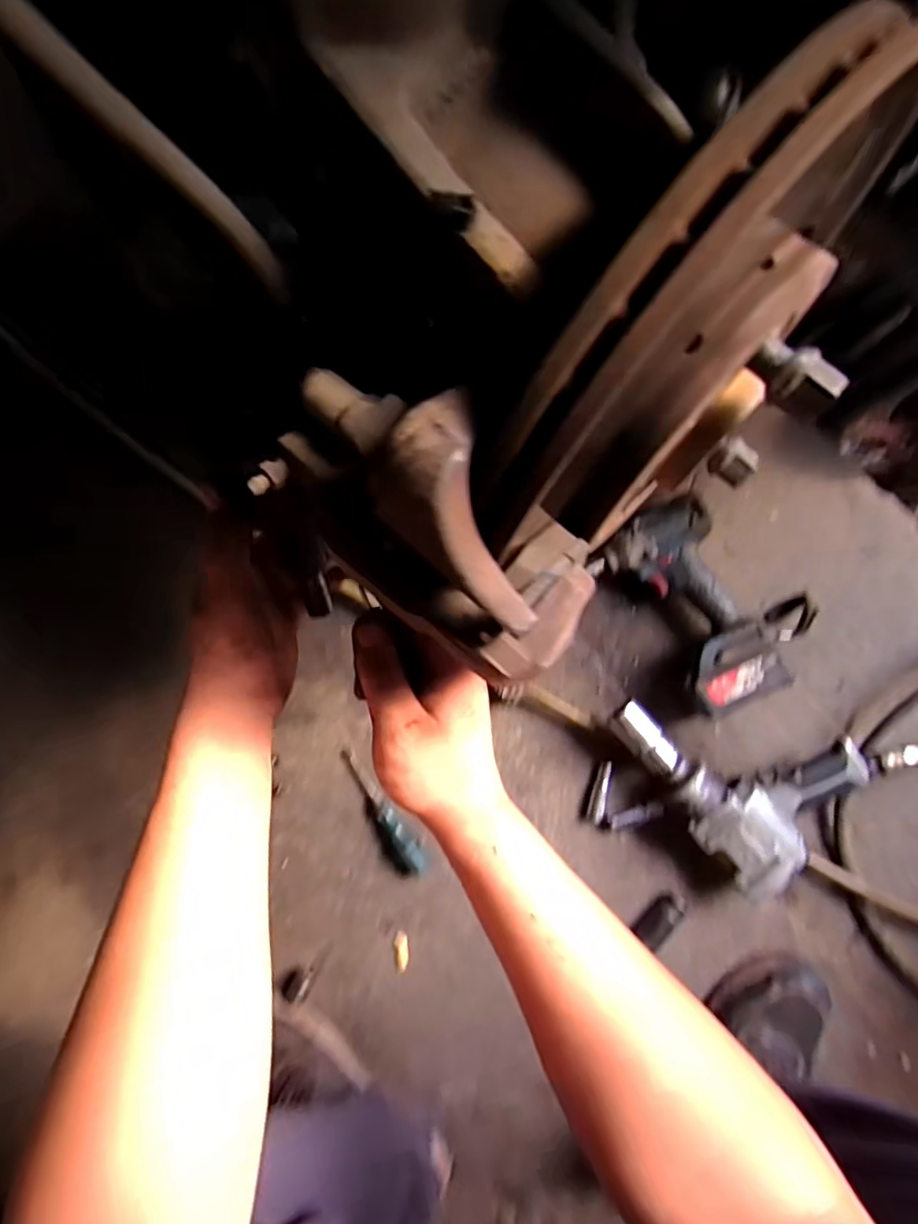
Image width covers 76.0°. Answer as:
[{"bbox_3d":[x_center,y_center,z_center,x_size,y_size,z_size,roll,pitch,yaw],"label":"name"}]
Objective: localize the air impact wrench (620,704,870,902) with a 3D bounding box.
[{"bbox_3d":[0.301,0.160,0.640,0.202,0.084,0.247,-42,82,1],"label":"air impact wrench"}]

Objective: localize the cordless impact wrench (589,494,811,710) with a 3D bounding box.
[{"bbox_3d":[0.276,-0.013,0.653,0.182,0.065,0.224,-38,82,2],"label":"cordless impact wrench"}]

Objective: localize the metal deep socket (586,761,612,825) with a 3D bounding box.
[{"bbox_3d":[0.160,0.204,0.664,0.015,0.019,0.069,15,87,8],"label":"metal deep socket"}]

